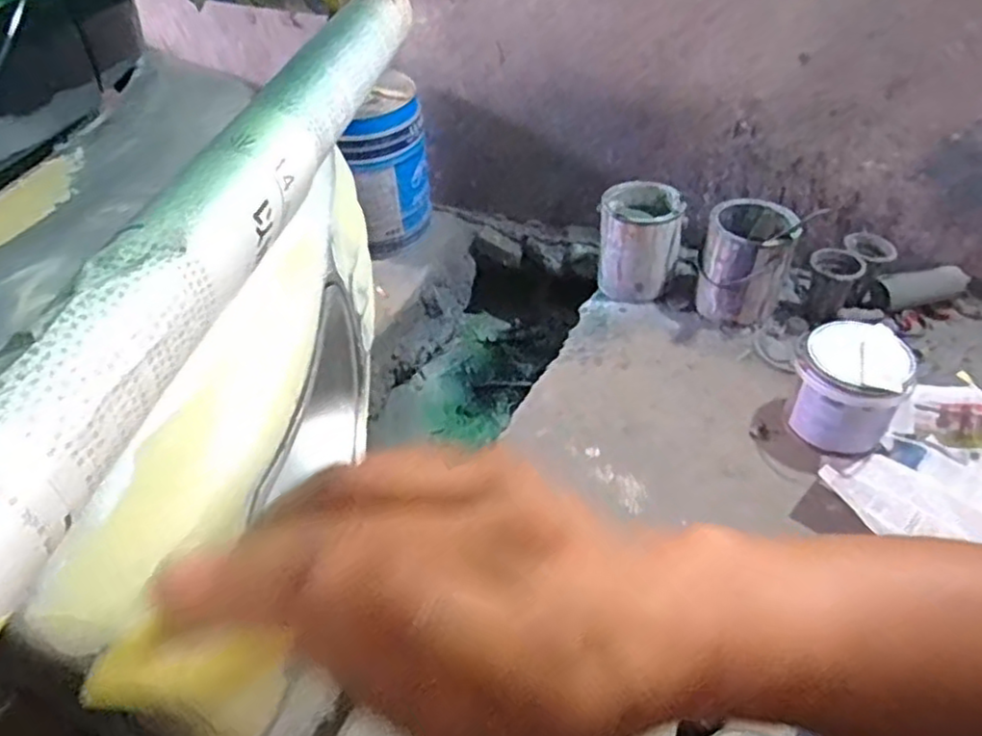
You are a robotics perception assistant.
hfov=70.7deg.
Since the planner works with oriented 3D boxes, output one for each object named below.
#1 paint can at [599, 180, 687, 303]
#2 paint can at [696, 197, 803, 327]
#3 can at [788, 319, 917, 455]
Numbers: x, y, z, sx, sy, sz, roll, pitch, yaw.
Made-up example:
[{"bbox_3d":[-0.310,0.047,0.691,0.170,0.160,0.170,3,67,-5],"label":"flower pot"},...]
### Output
[{"bbox_3d":[0.309,-0.260,1.442,0.166,0.186,0.165,5,43,9],"label":"paint can"},{"bbox_3d":[0.501,-0.213,1.368,0.164,0.191,0.167,-2,43,2],"label":"paint can"},{"bbox_3d":[0.567,0.033,1.105,0.159,0.171,0.151,29,52,30],"label":"can"}]

